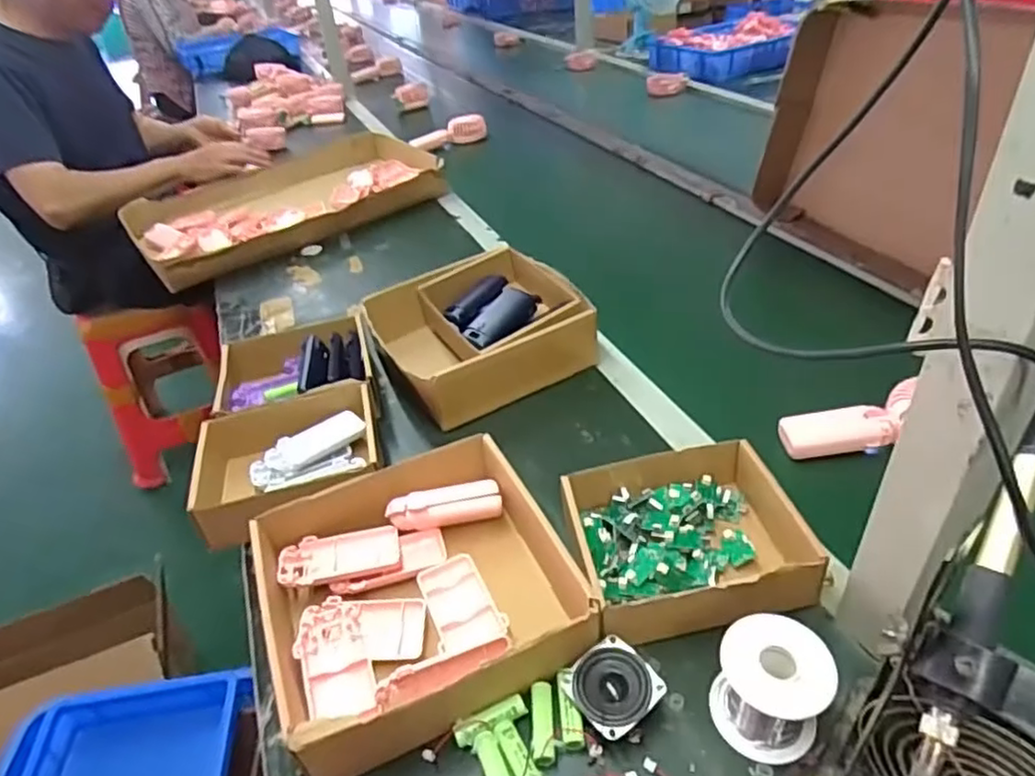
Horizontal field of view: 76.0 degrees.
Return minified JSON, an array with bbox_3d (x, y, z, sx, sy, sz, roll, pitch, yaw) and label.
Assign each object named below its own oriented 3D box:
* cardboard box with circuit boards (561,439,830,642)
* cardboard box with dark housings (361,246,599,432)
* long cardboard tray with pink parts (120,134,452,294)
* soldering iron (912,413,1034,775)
[{"bbox_3d":[0.132,0.118,0.522,0.174,0.045,0.160,-9,37,-3],"label":"cardboard box with circuit boards"},{"bbox_3d":[-0.047,-0.072,0.786,0.216,0.077,0.216,-23,40,-20],"label":"cardboard box with dark housings"},{"bbox_3d":[-0.433,-0.354,1.224,0.513,0.064,0.396,-26,41,-23],"label":"long cardboard tray with pink parts"},{"bbox_3d":[0.197,0.095,0.281,0.015,0.013,0.216,21,76,31],"label":"soldering iron"}]

